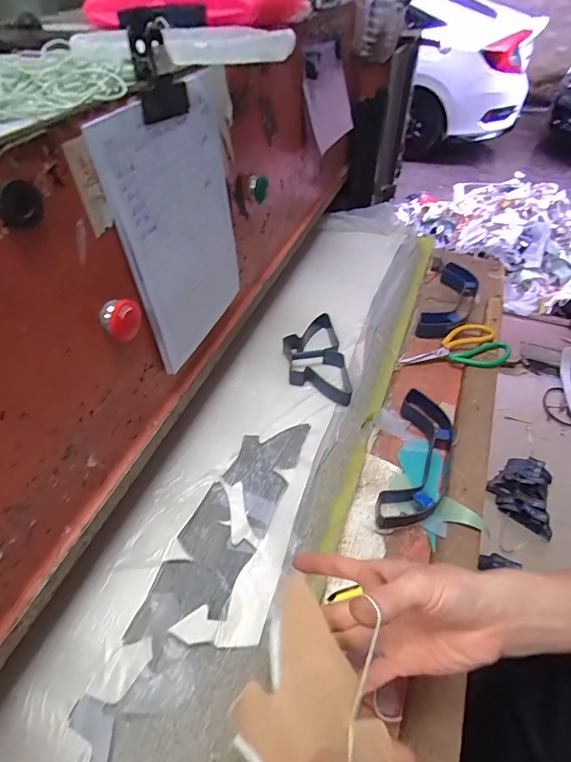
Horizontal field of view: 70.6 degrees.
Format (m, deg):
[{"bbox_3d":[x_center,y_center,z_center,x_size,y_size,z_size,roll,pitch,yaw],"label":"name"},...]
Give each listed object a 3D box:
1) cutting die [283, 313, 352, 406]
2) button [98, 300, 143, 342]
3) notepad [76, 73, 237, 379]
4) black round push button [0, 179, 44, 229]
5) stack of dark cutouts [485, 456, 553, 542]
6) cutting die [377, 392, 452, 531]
[{"bbox_3d":[0.049,-0.037,0.693,0.096,0.035,0.194,-3,49,-4],"label":"cutting die"},{"bbox_3d":[-0.158,-0.059,0.390,0.018,0.037,0.038,24,52,22],"label":"button"},{"bbox_3d":[-0.109,-0.166,0.455,0.007,0.253,0.188,13,48,18],"label":"notepad"},{"bbox_3d":[-0.181,-0.120,0.276,0.004,0.030,0.034,19,51,18],"label":"black round push button"},{"bbox_3d":[0.921,0.414,1.536,0.249,0.068,0.269,32,56,27],"label":"stack of dark cutouts"},{"bbox_3d":[0.194,0.116,0.584,0.084,0.032,0.222,17,50,13],"label":"cutting die"}]

